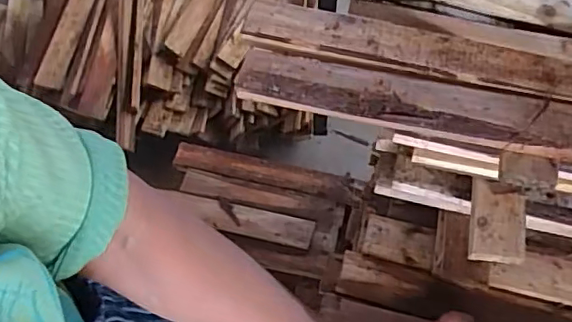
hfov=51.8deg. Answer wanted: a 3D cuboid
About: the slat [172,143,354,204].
[{"bbox_3d":[-0.066,0.025,1.552,0.469,0.018,0.082,11,60,9],"label":"slat"}]

